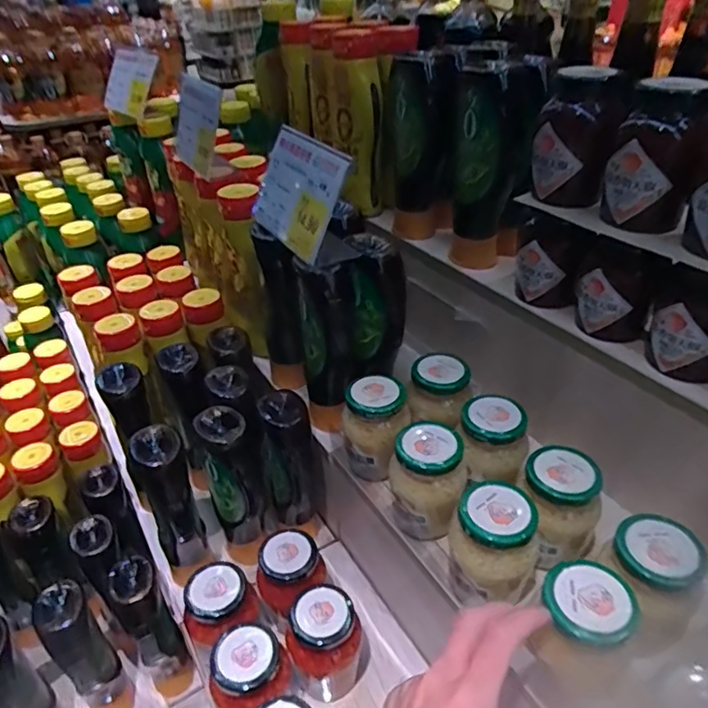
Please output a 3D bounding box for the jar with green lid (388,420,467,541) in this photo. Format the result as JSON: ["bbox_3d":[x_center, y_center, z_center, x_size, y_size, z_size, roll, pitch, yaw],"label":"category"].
[{"bbox_3d":[0.067,0.118,0.520,0.064,0.102,0.059,-2,35,1],"label":"jar with green lid"}]

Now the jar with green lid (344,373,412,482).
[{"bbox_3d":[0.023,0.078,0.573,0.062,0.103,0.053,0,35,4],"label":"jar with green lid"}]

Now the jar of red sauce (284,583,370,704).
[{"bbox_3d":[-0.025,0.280,0.547,0.059,0.103,0.067,13,38,21],"label":"jar of red sauce"}]

